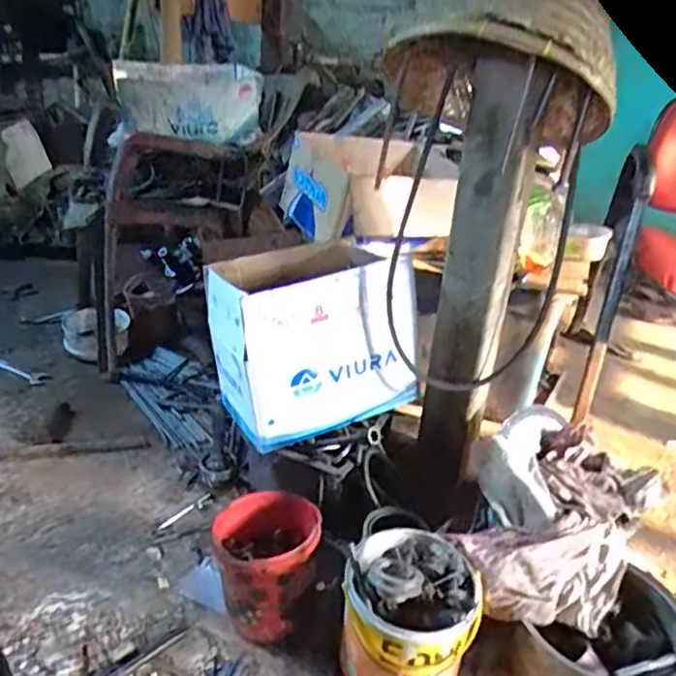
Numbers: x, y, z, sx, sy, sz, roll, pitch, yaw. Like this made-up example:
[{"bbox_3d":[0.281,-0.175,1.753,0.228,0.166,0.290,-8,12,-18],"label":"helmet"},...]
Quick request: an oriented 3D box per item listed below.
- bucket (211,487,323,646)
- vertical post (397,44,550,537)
[{"bbox_3d":[-0.111,0.354,0.954,0.151,0.173,0.155,4,27,-2],"label":"bucket"},{"bbox_3d":[0.224,-0.030,1.069,0.128,0.814,0.078,11,28,11],"label":"vertical post"}]

